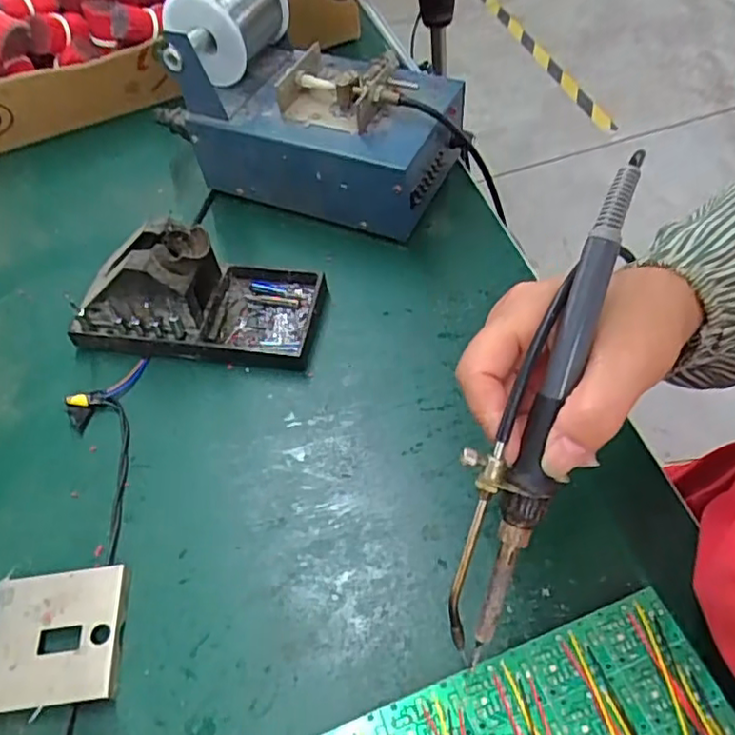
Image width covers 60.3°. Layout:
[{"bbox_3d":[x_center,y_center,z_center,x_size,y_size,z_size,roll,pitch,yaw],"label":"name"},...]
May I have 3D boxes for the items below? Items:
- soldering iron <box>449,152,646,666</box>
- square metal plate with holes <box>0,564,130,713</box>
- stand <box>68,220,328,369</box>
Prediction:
[{"bbox_3d":[0.068,0.016,0.257,0.031,0.017,0.208,19,94,17],"label":"soldering iron"},{"bbox_3d":[-0.157,0.136,0.320,0.066,0.011,0.064,-7,55,0],"label":"square metal plate with holes"},{"bbox_3d":[-0.113,-0.054,0.414,0.159,0.069,0.078,6,56,9],"label":"stand"}]

